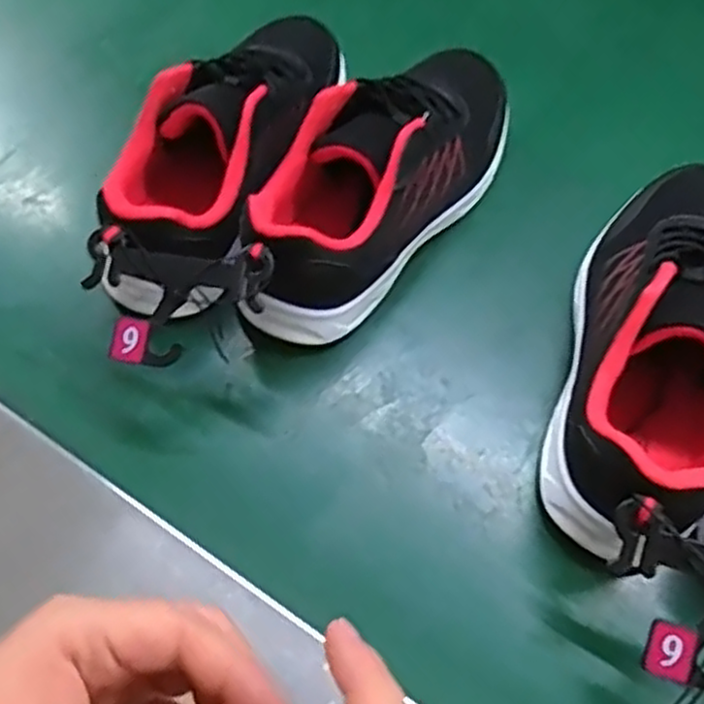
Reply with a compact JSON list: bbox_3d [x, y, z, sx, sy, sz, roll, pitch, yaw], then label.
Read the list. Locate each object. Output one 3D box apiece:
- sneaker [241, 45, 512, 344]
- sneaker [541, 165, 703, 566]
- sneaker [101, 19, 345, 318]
[{"bbox_3d":[0.021,-0.116,0.477,0.086,0.091,0.253,35,64,19],"label":"sneaker"},{"bbox_3d":[0.168,-0.005,0.408,0.087,0.087,0.251,15,60,8],"label":"sneaker"},{"bbox_3d":[-0.079,-0.137,0.483,0.084,0.087,0.254,22,61,13],"label":"sneaker"}]

